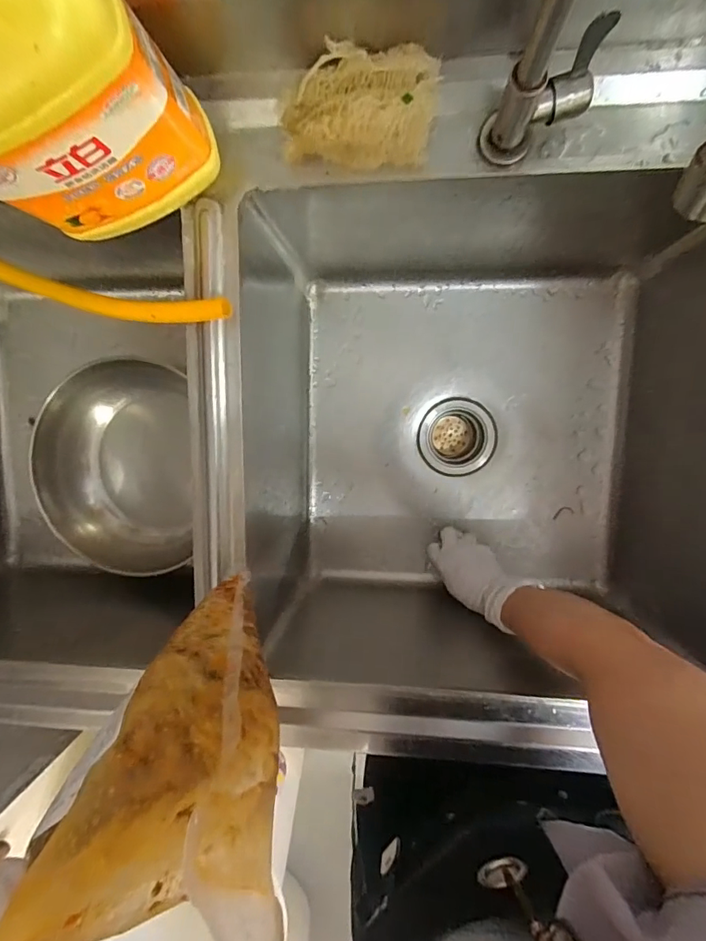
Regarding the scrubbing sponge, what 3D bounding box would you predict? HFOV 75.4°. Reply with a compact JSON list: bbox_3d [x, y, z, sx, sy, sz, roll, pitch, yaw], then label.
[{"bbox_3d":[0.004,-0.280,0.357,0.121,0.048,0.068,3,97,6],"label":"scrubbing sponge"}]

